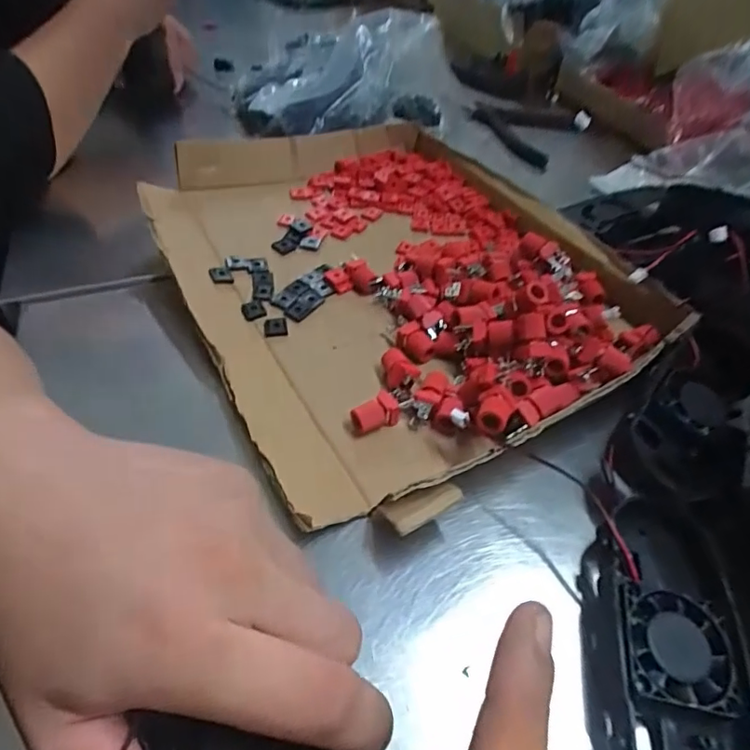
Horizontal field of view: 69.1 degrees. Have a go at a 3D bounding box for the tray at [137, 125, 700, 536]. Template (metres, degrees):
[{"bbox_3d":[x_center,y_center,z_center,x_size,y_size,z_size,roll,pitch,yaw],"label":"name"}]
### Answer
[{"bbox_3d":[0.007,-0.073,0.375,0.275,0.052,0.338,-25,51,-25],"label":"tray"}]

